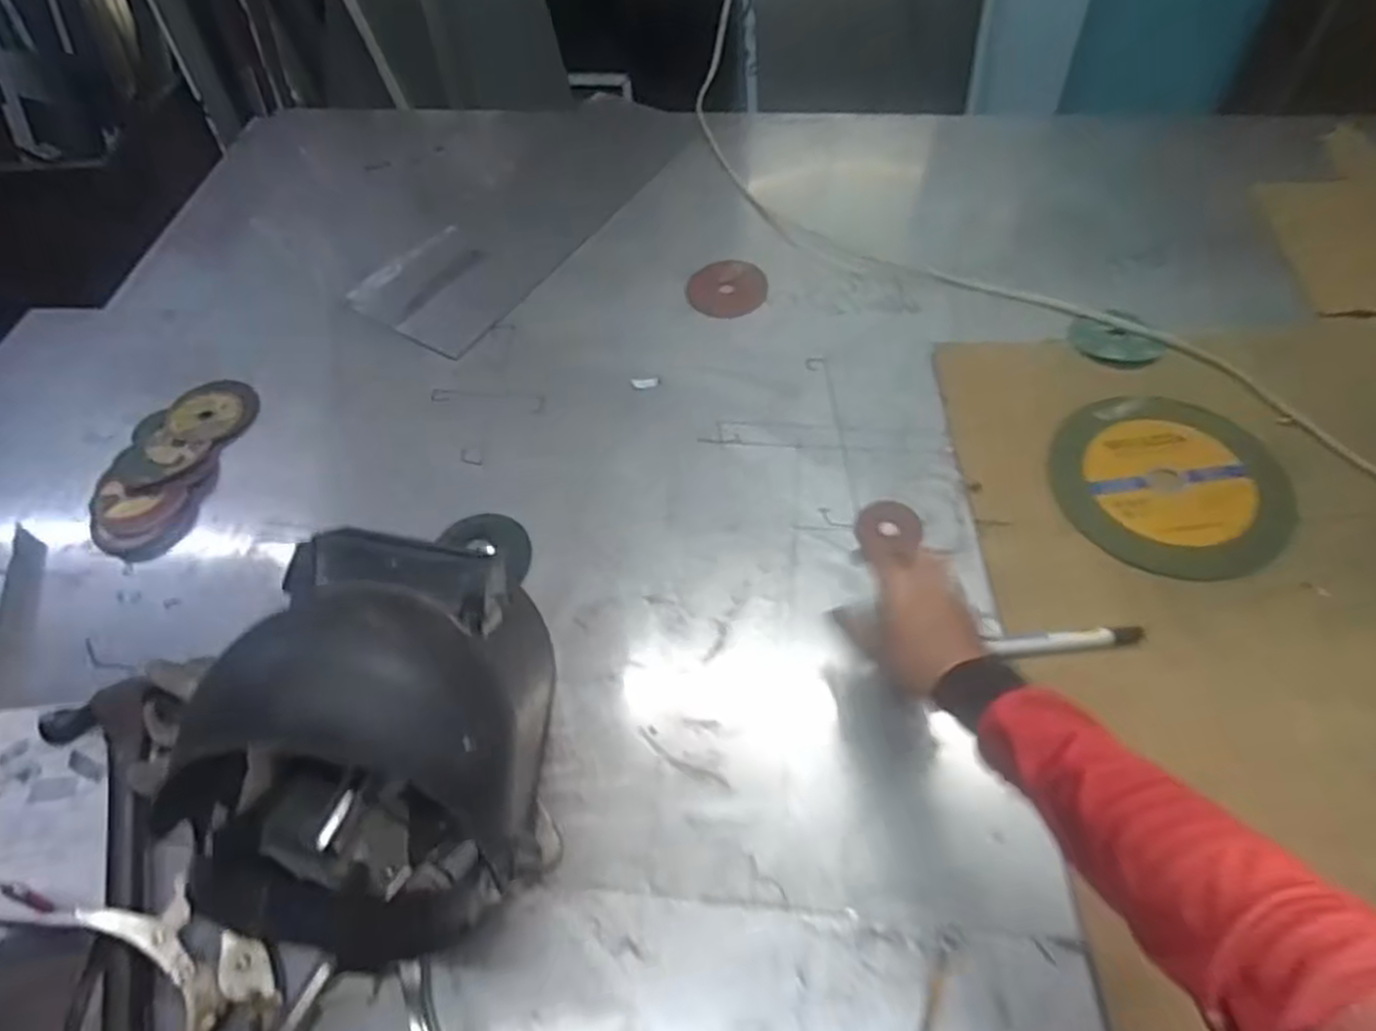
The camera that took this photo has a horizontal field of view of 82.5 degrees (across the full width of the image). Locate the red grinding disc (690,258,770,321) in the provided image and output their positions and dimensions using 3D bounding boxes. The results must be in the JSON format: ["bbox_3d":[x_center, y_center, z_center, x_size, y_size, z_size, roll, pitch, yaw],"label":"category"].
[{"bbox_3d":[0.048,-0.274,0.944,0.093,0.005,0.095,-1,57,1],"label":"red grinding disc"}]

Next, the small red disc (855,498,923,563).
[{"bbox_3d":[0.189,0.012,0.739,0.062,0.006,0.065,-1,57,1],"label":"small red disc"}]

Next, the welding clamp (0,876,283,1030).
[{"bbox_3d":[-0.382,0.300,0.555,0.222,0.042,0.078,21,60,16],"label":"welding clamp"}]

